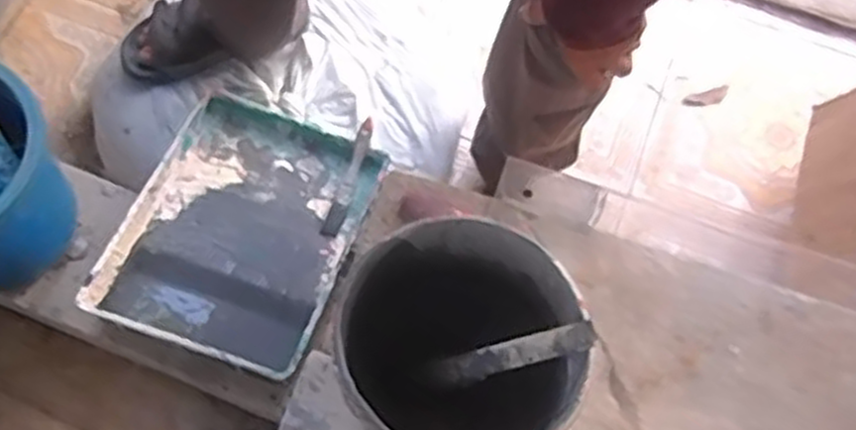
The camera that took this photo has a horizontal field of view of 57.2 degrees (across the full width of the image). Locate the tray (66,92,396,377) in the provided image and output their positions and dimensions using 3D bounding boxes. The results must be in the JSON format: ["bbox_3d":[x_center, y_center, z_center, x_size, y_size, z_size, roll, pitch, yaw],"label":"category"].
[{"bbox_3d":[-0.242,0.017,1.039,0.281,0.062,0.350,20,70,5],"label":"tray"}]

